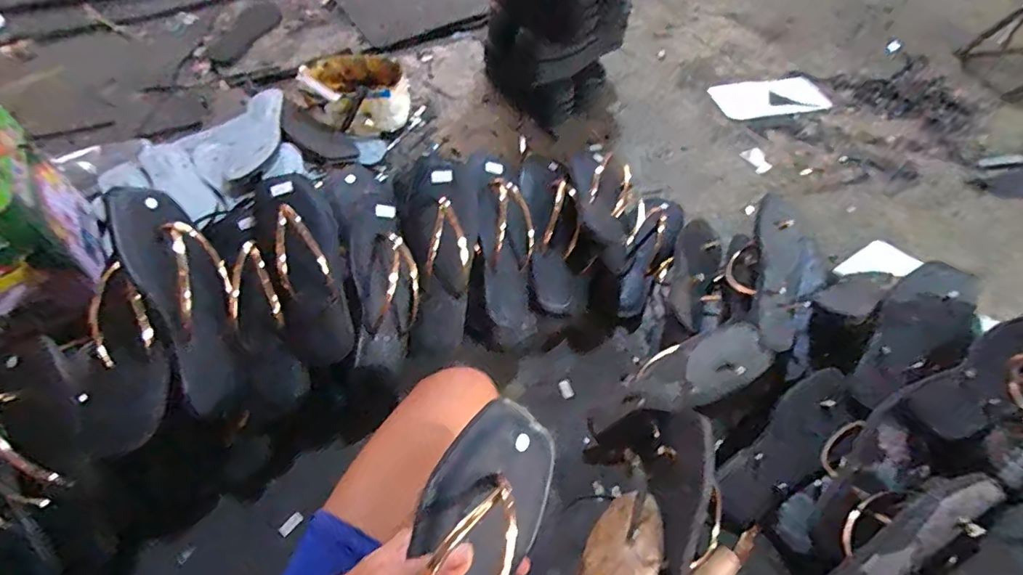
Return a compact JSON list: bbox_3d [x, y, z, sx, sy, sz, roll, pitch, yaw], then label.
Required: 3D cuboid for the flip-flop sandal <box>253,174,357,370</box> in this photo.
[{"bbox_3d":[-0.251,-0.022,0.608,0.093,0.057,0.239,-14,90,-8],"label":"flip-flop sandal"}]

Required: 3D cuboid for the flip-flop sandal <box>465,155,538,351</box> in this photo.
[{"bbox_3d":[-0.015,-0.051,0.698,0.090,0.058,0.278,-6,88,-4],"label":"flip-flop sandal"}]

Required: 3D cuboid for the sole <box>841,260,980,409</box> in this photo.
[{"bbox_3d":[0.514,0.061,0.655,0.082,0.018,0.224,39,81,21],"label":"sole"}]

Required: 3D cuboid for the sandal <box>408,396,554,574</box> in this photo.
[{"bbox_3d":[-0.037,0.208,0.351,0.093,0.045,0.258,34,67,-13],"label":"sandal"}]

